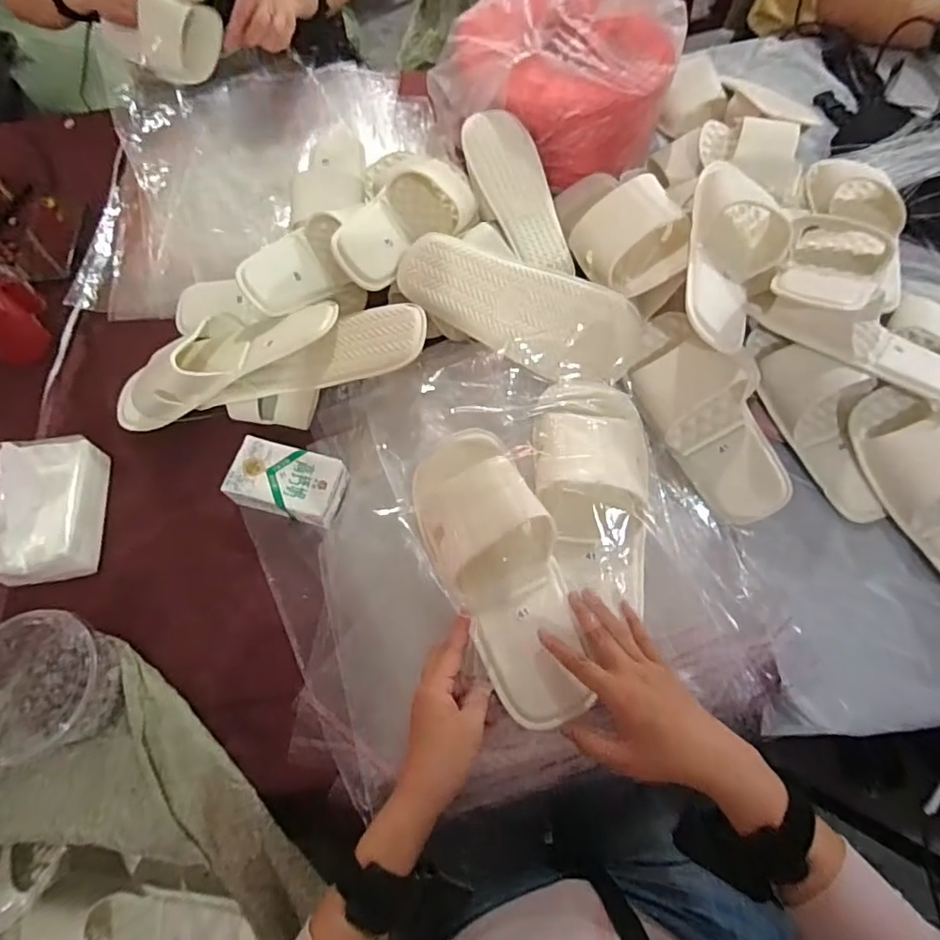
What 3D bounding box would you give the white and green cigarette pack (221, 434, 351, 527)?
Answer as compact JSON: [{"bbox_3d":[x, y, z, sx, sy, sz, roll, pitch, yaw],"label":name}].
[{"bbox_3d":[-0.192,0.014,0.570,0.108,0.038,0.070,13,67,8],"label":"white and green cigarette pack"}]

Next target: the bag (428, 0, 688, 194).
[{"bbox_3d":[0.106,-0.524,0.724,0.309,0.169,0.230,12,67,8],"label":"bag"}]

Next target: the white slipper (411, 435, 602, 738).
[{"bbox_3d":[0.024,0.080,0.492,0.107,0.050,0.280,-18,67,-6],"label":"white slipper"}]

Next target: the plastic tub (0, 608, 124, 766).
[{"bbox_3d":[-0.368,0.190,0.479,0.113,0.095,0.110,-1,66,2],"label":"plastic tub"}]

